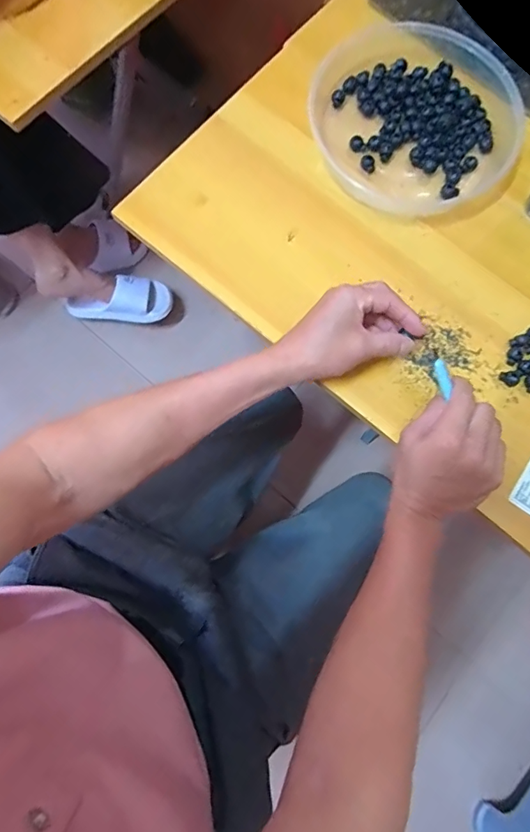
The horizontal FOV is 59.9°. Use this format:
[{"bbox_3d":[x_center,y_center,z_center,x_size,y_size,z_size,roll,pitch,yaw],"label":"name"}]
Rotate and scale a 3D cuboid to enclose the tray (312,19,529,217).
[{"bbox_3d":[0.163,-0.329,0.509,0.215,0.041,0.215,0,78,-1],"label":"tray"}]

